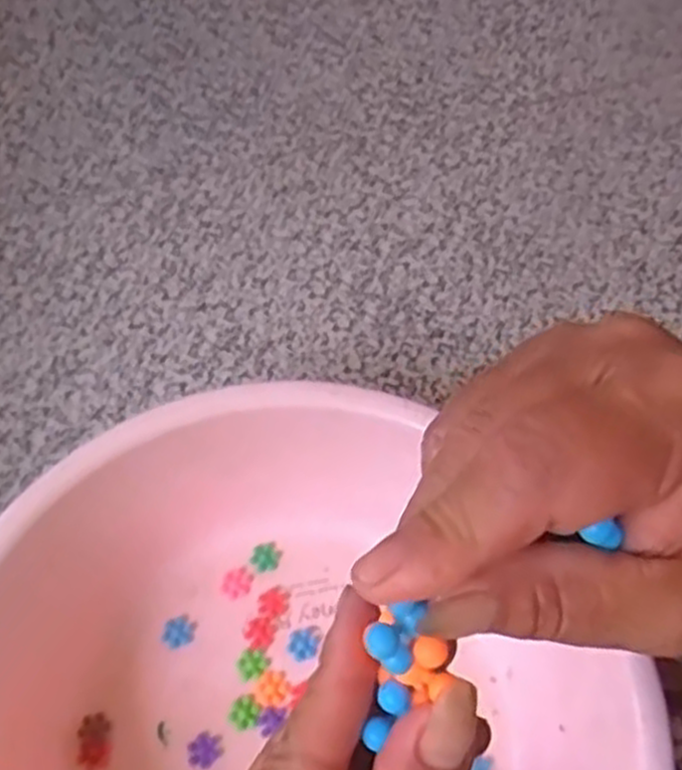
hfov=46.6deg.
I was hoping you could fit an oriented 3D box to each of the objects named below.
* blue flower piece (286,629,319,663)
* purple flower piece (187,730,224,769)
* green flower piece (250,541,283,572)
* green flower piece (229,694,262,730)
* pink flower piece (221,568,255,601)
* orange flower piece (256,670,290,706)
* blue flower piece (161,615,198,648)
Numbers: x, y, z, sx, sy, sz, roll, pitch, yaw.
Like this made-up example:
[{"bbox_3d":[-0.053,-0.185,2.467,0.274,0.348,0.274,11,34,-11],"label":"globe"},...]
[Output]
[{"bbox_3d":[-0.034,0.226,0.691,0.025,0.005,0.026,1,59,-1],"label":"blue flower piece"},{"bbox_3d":[-0.110,0.297,0.645,0.028,0.016,0.027,1,59,-1],"label":"purple flower piece"},{"bbox_3d":[-0.069,0.159,0.730,0.028,0.007,0.025,-4,60,-5],"label":"green flower piece"},{"bbox_3d":[-0.080,0.275,0.666,0.025,0.004,0.027,1,59,-1],"label":"green flower piece"},{"bbox_3d":[-0.094,0.180,0.716,0.026,0.008,0.027,1,59,-1],"label":"pink flower piece"},{"bbox_3d":[-0.058,0.257,0.673,0.027,0.006,0.026,-6,60,-6],"label":"orange flower piece"},{"bbox_3d":[-0.142,0.216,0.695,0.029,0.005,0.026,-12,60,-9],"label":"blue flower piece"}]

